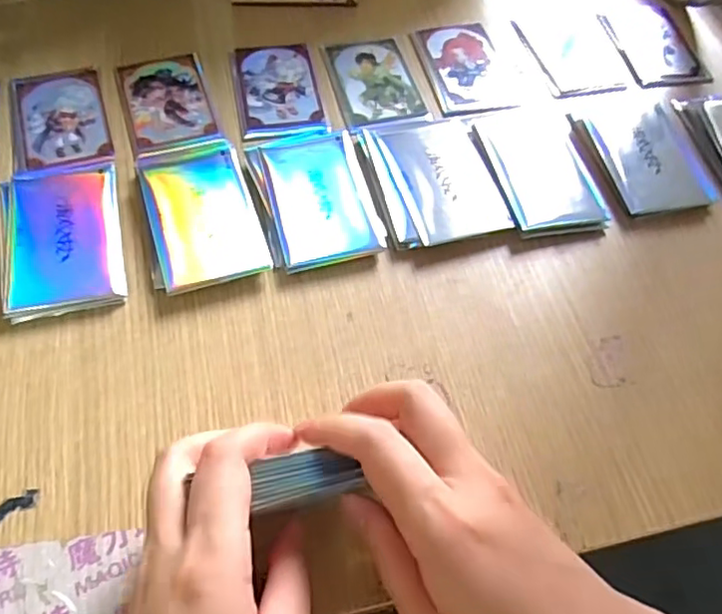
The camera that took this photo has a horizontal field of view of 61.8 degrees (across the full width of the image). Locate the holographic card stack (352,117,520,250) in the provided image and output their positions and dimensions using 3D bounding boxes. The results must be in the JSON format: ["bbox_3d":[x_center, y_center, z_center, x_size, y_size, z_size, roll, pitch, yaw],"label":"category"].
[{"bbox_3d":[0.045,-0.081,0.386,0.077,0.011,0.095,-11,60,-9],"label":"holographic card stack"}]

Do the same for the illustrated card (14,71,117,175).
[{"bbox_3d":[-0.200,-0.125,0.402,0.059,0.004,0.099,-14,60,-11],"label":"illustrated card"}]

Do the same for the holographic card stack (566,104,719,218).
[{"bbox_3d":[0.191,-0.103,0.407,0.070,0.010,0.094,-10,60,-9],"label":"holographic card stack"}]

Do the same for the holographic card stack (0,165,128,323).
[{"bbox_3d":[-0.173,-0.039,0.349,0.065,0.009,0.098,-13,60,-10],"label":"holographic card stack"}]

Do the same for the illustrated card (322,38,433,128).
[{"bbox_3d":[0.010,-0.164,0.436,0.059,0.004,0.092,-12,60,-10],"label":"illustrated card"}]

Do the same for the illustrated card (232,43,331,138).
[{"bbox_3d":[-0.059,-0.155,0.429,0.057,0.004,0.096,-9,60,-8],"label":"illustrated card"}]

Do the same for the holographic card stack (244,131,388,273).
[{"bbox_3d":[-0.029,-0.069,0.375,0.068,0.010,0.099,-13,61,-10],"label":"holographic card stack"}]

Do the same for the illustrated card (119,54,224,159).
[{"bbox_3d":[-0.133,-0.143,0.418,0.057,0.004,0.099,-15,61,-12],"label":"illustrated card"}]

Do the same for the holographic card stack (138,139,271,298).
[{"bbox_3d":[-0.097,-0.059,0.364,0.064,0.011,0.105,-15,61,-11],"label":"holographic card stack"}]

